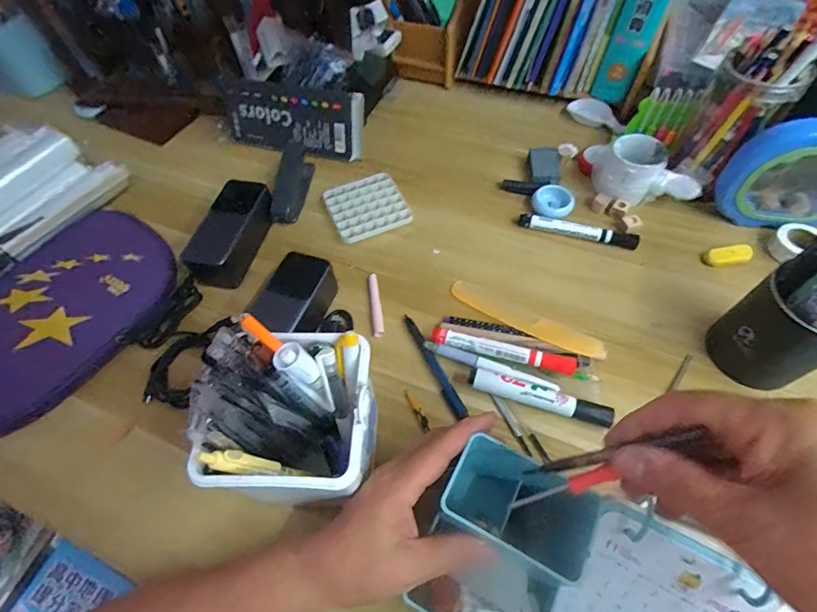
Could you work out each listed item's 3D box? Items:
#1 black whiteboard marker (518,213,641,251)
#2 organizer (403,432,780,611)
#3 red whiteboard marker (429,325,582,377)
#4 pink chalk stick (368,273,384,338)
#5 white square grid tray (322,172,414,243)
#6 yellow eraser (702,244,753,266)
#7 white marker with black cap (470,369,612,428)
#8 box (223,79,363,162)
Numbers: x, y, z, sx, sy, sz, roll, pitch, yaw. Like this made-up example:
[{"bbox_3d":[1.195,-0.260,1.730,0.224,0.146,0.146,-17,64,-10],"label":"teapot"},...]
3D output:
[{"bbox_3d":[0.203,-0.092,0.507,0.137,0.012,0.017,14,59,12],"label":"black whiteboard marker"},{"bbox_3d":[0.102,0.183,0.269,0.183,0.091,0.110,24,62,18],"label":"organizer"},{"bbox_3d":[0.091,0.045,0.414,0.139,0.022,0.015,13,59,12],"label":"red whiteboard marker"},{"bbox_3d":[-0.037,-0.002,0.468,0.013,0.013,0.080,-8,57,-1],"label":"pink chalk stick"},{"bbox_3d":[-0.055,-0.131,0.552,0.096,0.009,0.100,-22,59,-10],"label":"white square grid tray"},{"bbox_3d":[0.364,-0.056,0.480,0.050,0.012,0.021,-4,57,1],"label":"yellow eraser"},{"bbox_3d":[0.120,0.085,0.389,0.127,0.019,0.018,14,59,13],"label":"white marker with black cap"},{"bbox_3d":[-0.170,-0.273,0.619,0.219,0.088,0.028,12,27,10],"label":"box"}]

